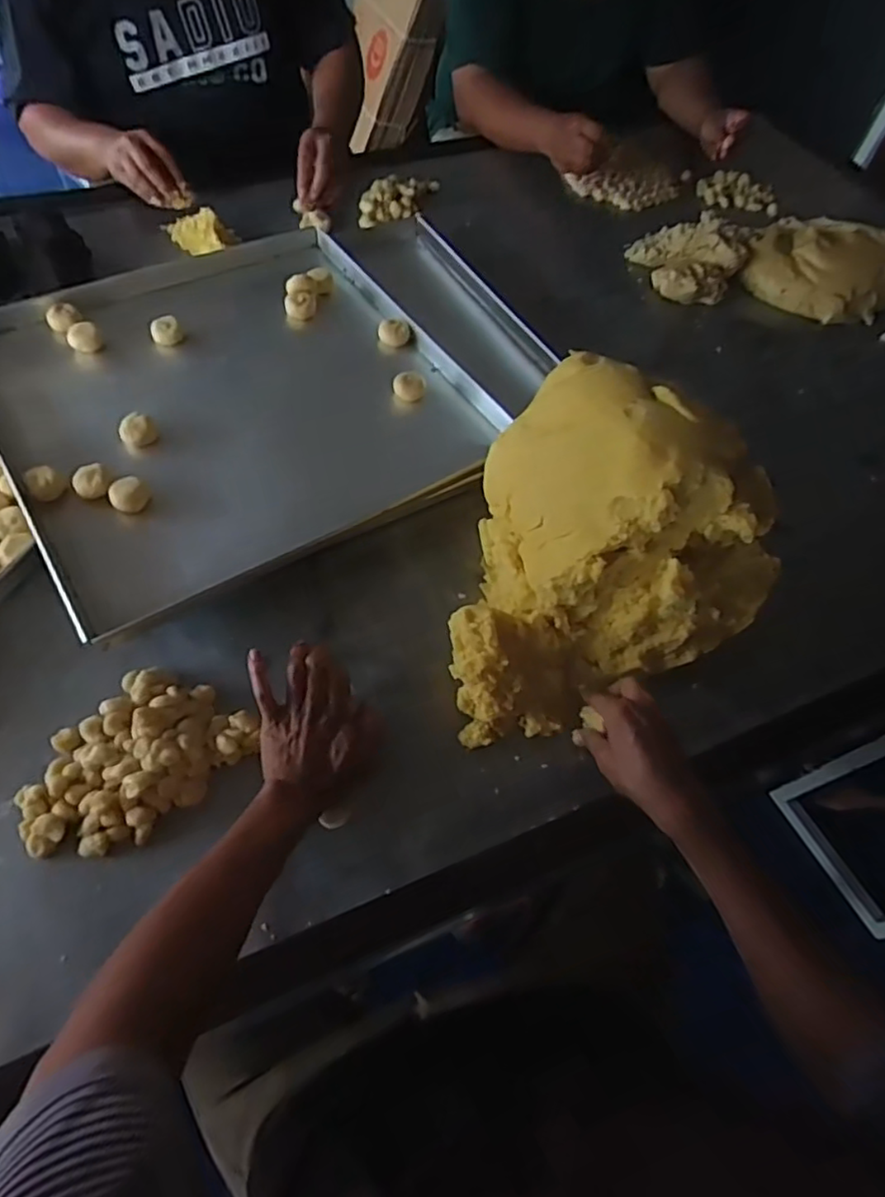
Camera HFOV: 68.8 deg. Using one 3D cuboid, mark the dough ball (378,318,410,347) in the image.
[{"bbox_3d":[-0.065,-0.354,0.878,0.041,0.037,0.039,2,59,-3],"label":"dough ball"}]

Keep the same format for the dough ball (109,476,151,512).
[{"bbox_3d":[-0.331,-0.110,0.683,0.037,0.024,0.032,-31,66,-21],"label":"dough ball"}]

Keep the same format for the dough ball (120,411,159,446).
[{"bbox_3d":[-0.346,-0.187,0.738,0.038,0.037,0.038,2,59,-3],"label":"dough ball"}]

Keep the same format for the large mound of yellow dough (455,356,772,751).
[{"bbox_3d":[0.135,-0.058,0.610,0.300,0.202,0.254,-19,62,-15],"label":"large mound of yellow dough"}]

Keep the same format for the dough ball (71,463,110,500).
[{"bbox_3d":[-0.369,-0.123,0.681,0.035,0.021,0.033,-31,66,-21],"label":"dough ball"}]

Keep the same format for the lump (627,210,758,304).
[{"bbox_3d":[0.400,-0.571,1.059,0.178,0.056,0.190,32,62,14],"label":"lump"}]

